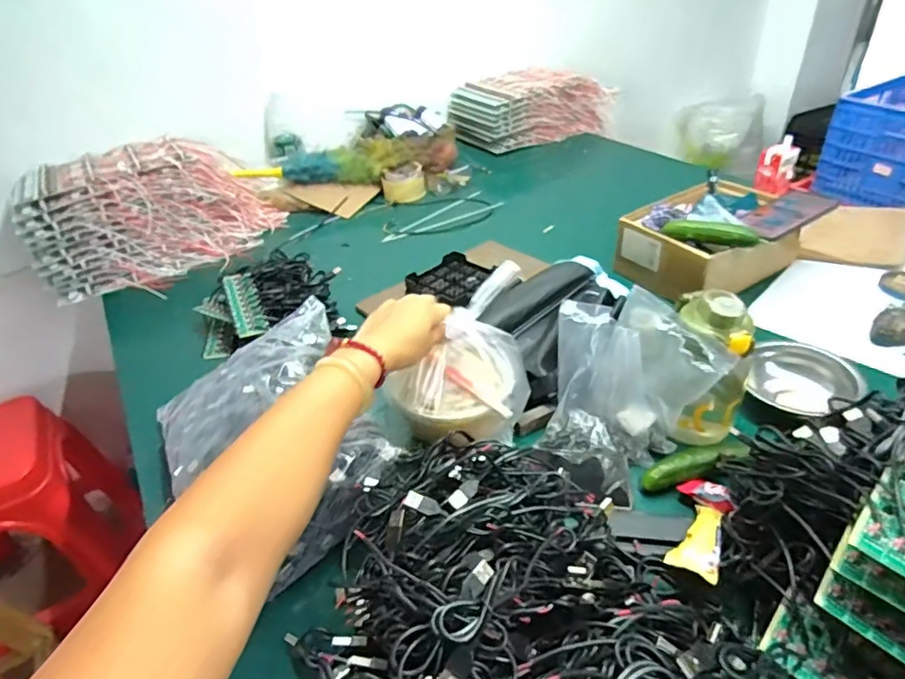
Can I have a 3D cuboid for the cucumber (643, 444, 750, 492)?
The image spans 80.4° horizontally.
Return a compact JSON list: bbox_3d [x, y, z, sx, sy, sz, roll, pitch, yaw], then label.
[{"bbox_3d":[0.253,0.130,0.561,0.116,0.024,0.028,-12,38,-8],"label":"cucumber"}]

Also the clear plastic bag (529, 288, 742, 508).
[{"bbox_3d":[0.172,0.058,0.581,0.132,0.165,0.168,-25,41,-23],"label":"clear plastic bag"}]

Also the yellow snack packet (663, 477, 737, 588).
[{"bbox_3d":[0.228,0.169,0.489,0.045,0.018,0.127,15,25,25],"label":"yellow snack packet"}]

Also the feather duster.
[{"bbox_3d":[-0.219,-0.406,1.238,0.523,0.069,0.123,-16,38,-13],"label":"feather duster"}]

